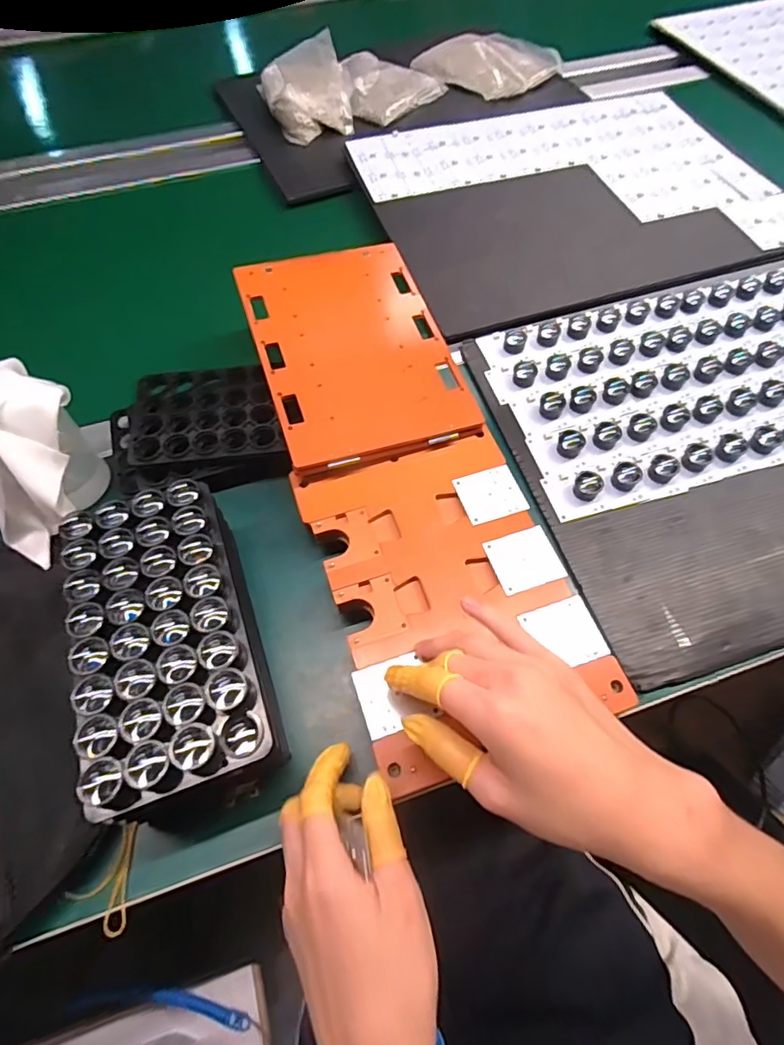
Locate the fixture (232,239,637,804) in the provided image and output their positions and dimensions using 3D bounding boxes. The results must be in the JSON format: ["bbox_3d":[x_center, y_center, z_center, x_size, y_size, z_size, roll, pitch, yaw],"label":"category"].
[{"bbox_3d":[0.002,-0.056,0.431,0.163,0.025,0.453,-17,67,-8],"label":"fixture"}]

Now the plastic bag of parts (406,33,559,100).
[{"bbox_3d":[0.145,-0.701,0.829,0.155,0.034,0.183,-36,66,-17],"label":"plastic bag of parts"}]

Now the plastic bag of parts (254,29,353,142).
[{"bbox_3d":[-0.125,-0.610,0.766,0.116,0.053,0.171,-13,62,-6],"label":"plastic bag of parts"}]

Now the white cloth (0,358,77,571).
[{"bbox_3d":[-0.271,-0.046,0.407,0.095,0.102,0.109,31,66,17],"label":"white cloth"}]

